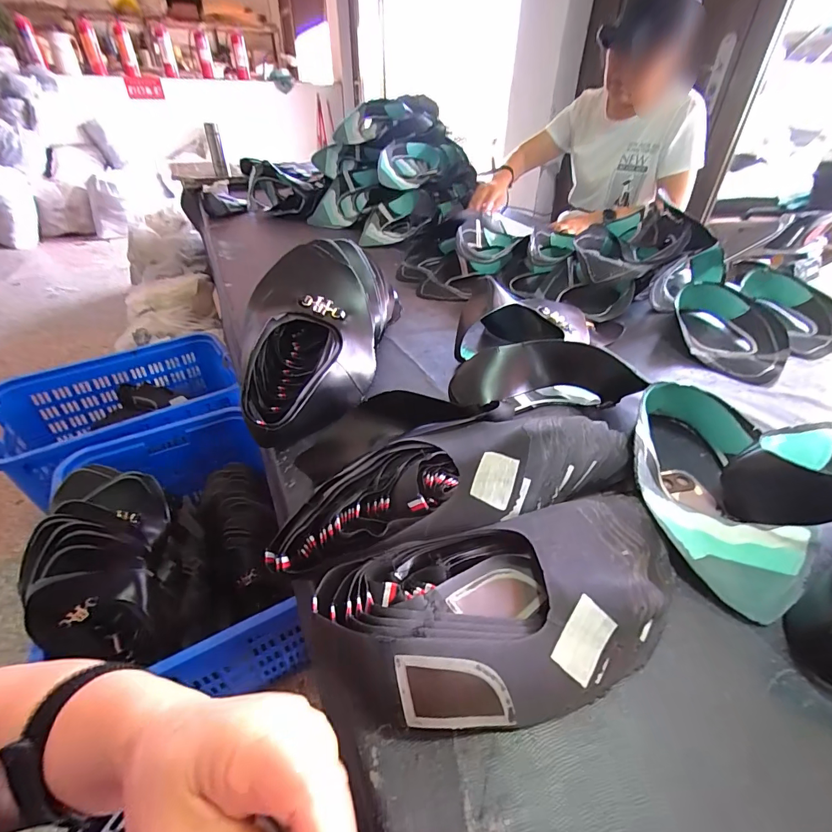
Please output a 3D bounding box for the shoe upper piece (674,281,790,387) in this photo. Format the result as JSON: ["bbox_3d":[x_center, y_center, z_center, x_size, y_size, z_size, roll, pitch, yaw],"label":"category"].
[{"bbox_3d":[0.515,-0.141,0.689,0.164,0.057,0.238,17,40,21],"label":"shoe upper piece"}]

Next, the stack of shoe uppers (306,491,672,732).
[{"bbox_3d":[0.079,0.133,0.305,0.295,0.070,0.122,-12,39,-16],"label":"stack of shoe uppers"}]

